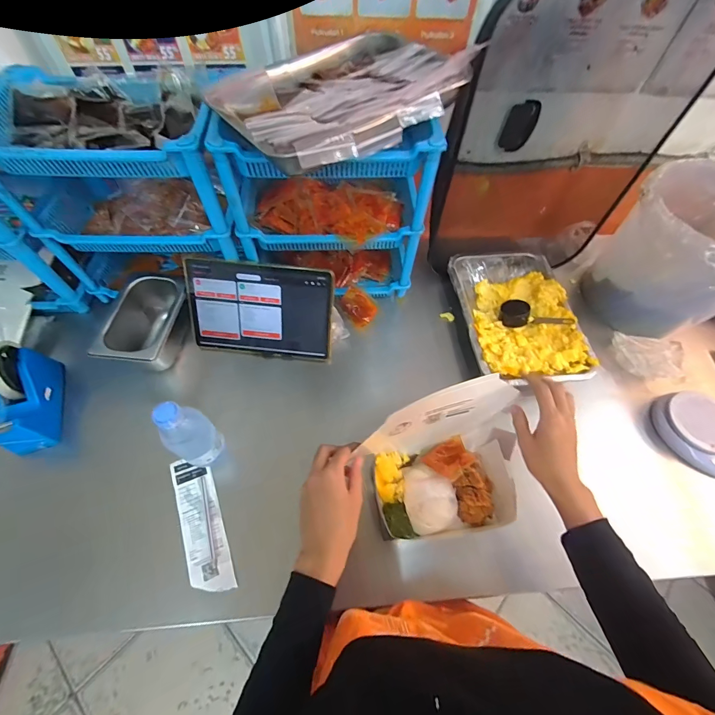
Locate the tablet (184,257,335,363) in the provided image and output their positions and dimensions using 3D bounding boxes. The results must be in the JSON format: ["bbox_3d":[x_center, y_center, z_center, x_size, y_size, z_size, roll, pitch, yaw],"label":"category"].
[{"bbox_3d":[-0.170,-0.078,0.609,0.249,0.172,0.008,6,27,2],"label":"tablet"}]

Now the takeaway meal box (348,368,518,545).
[{"bbox_3d":[0.127,0.146,0.485,0.212,0.136,0.176,-6,60,-5],"label":"takeaway meal box"}]

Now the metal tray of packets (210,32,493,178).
[{"bbox_3d":[-0.023,-0.347,0.439,0.302,0.053,0.222,-34,66,-19],"label":"metal tray of packets"}]

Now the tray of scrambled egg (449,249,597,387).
[{"bbox_3d":[0.303,-0.086,0.663,0.201,0.043,0.298,-5,60,-5],"label":"tray of scrambled egg"}]

